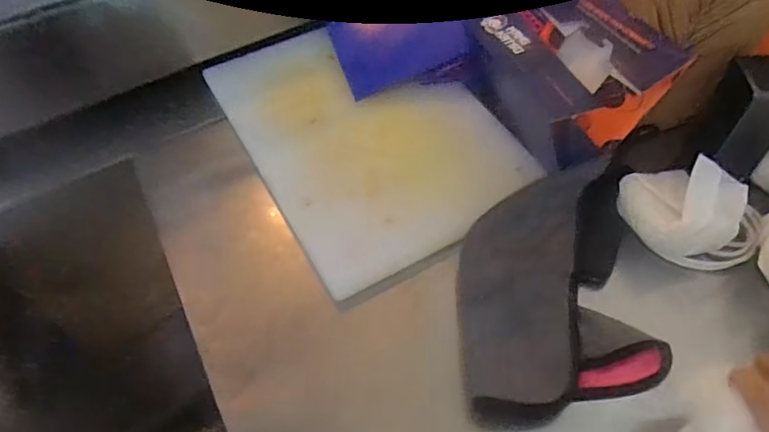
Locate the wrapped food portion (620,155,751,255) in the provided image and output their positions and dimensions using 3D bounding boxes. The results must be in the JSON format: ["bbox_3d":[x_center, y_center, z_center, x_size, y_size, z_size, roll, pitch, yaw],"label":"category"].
[{"bbox_3d":[0.268,-0.016,0.518,0.108,0.054,0.072,27,59,21],"label":"wrapped food portion"}]

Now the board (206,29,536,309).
[{"bbox_3d":[-0.016,-0.096,0.629,0.247,0.019,0.327,-25,62,-16],"label":"board"}]

